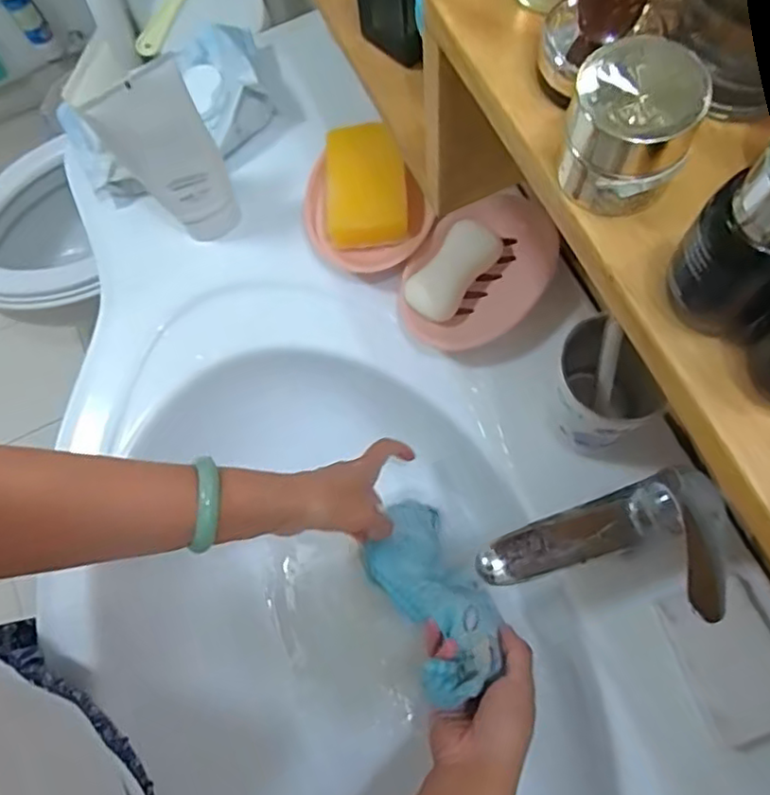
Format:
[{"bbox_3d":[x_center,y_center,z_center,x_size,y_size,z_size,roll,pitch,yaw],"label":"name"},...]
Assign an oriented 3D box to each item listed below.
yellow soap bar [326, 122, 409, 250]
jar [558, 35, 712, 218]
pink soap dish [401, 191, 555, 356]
[{"bbox_3d":[-0.017,-0.187,0.566,0.072,0.029,0.112,-10,78,17],"label":"yellow soap bar"},{"bbox_3d":[0.079,-0.087,0.213,0.039,0.042,0.037,-1,72,4],"label":"jar"},{"bbox_3d":[0.079,-0.106,0.541,0.145,0.030,0.103,-44,74,-9],"label":"pink soap dish"}]

